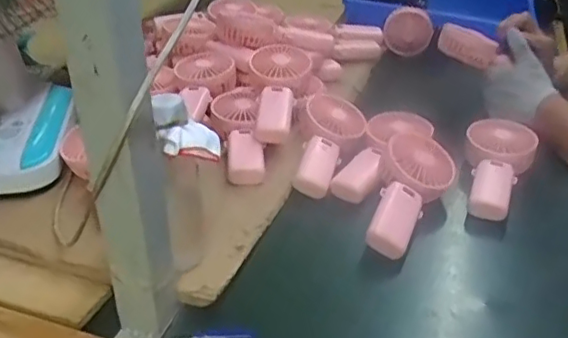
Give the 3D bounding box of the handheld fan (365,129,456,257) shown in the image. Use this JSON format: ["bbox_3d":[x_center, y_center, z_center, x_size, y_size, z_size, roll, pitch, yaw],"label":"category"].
[{"bbox_3d":[0.150,0.022,0.692,0.082,0.052,0.196,7,30,13],"label":"handheld fan"}]

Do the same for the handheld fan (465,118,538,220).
[{"bbox_3d":[0.269,-0.007,0.763,0.083,0.046,0.195,12,32,22],"label":"handheld fan"}]

